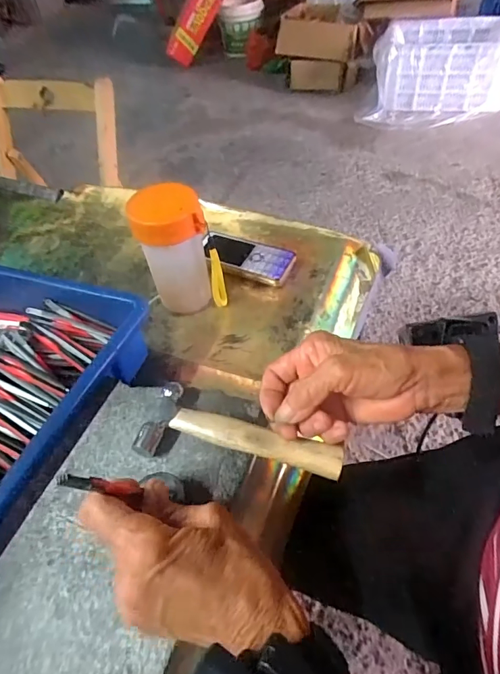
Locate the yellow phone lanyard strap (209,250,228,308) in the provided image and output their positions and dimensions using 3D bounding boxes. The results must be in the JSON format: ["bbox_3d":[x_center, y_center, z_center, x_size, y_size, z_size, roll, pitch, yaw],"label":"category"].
[{"bbox_3d":[-0.035,-0.064,0.490,0.014,0.082,0.008,-3,49,5],"label":"yellow phone lanyard strap"}]

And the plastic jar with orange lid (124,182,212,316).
[{"bbox_3d":[-0.078,-0.086,0.477,0.070,0.139,0.065,-4,49,4],"label":"plastic jar with orange lid"}]

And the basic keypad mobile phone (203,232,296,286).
[{"bbox_3d":[-0.006,-0.099,0.551,0.112,0.021,0.057,20,54,22],"label":"basic keypad mobile phone"}]

